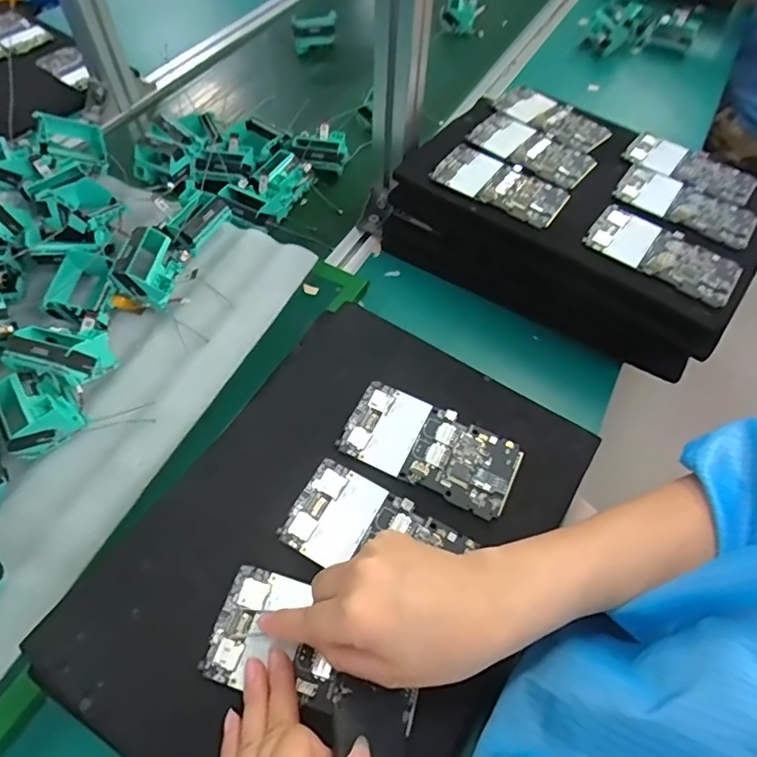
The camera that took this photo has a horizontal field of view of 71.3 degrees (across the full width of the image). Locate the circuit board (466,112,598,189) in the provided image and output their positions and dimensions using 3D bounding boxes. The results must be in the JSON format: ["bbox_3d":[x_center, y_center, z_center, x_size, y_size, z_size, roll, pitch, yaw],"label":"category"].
[{"bbox_3d":[0.167,-0.252,0.576,0.129,0.010,0.064,37,62,20],"label":"circuit board"}]

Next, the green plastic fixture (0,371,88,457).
[{"bbox_3d":[-0.287,0.026,0.445,0.056,0.037,0.066,-28,62,-20],"label":"green plastic fixture"}]

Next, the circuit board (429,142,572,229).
[{"bbox_3d":[0.127,-0.200,0.543,0.131,0.010,0.068,30,65,16],"label":"circuit board"}]

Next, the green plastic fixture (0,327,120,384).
[{"bbox_3d":[-0.279,-0.024,0.466,0.072,0.046,0.057,16,56,7],"label":"green plastic fixture"}]

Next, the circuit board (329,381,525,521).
[{"bbox_3d":[0.040,0.052,0.409,0.132,0.005,0.067,24,58,13],"label":"circuit board"}]

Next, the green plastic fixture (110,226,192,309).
[{"bbox_3d":[-0.226,-0.108,0.524,0.050,0.049,0.069,10,56,4],"label":"green plastic fixture"}]

